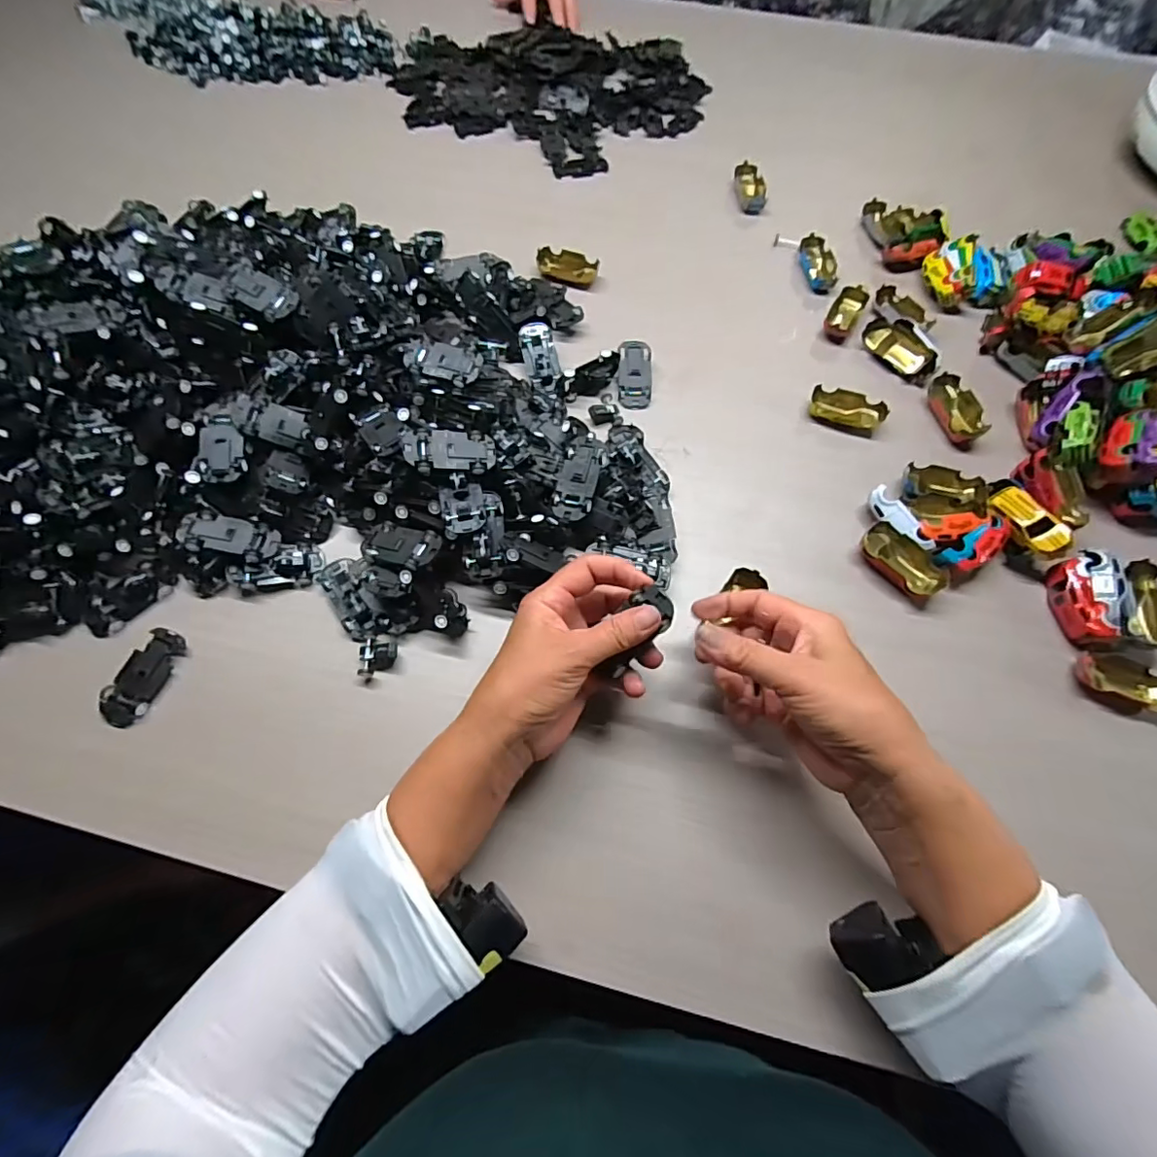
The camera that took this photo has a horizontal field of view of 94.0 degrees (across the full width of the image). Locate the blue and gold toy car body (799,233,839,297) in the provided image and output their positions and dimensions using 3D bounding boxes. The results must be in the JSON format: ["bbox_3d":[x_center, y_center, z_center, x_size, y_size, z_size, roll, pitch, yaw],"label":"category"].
[{"bbox_3d":[0.249,-0.325,0.557,0.030,0.016,0.063,-5,66,-4],"label":"blue and gold toy car body"}]

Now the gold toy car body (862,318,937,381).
[{"bbox_3d":[0.303,-0.217,0.505,0.026,0.023,0.072,-28,69,-13],"label":"gold toy car body"}]

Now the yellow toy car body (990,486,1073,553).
[{"bbox_3d":[0.344,-0.047,0.410,0.023,0.015,0.059,-22,68,-11],"label":"yellow toy car body"}]

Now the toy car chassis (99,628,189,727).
[{"bbox_3d":[-0.304,0.068,0.376,0.031,0.012,0.068,26,68,10],"label":"toy car chassis"}]

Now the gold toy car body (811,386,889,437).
[{"bbox_3d":[0.240,-0.149,0.482,0.063,0.015,0.033,18,67,7],"label":"gold toy car body"}]

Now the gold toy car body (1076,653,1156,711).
[{"bbox_3d":[0.387,0.072,0.381,0.063,0.016,0.030,26,68,10],"label":"gold toy car body"}]

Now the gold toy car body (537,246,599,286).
[{"bbox_3d":[-0.012,-0.318,0.551,0.062,0.015,0.032,14,66,5],"label":"gold toy car body"}]

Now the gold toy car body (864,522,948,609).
[{"bbox_3d":[0.249,-0.012,0.417,0.033,0.020,0.066,-35,71,-16],"label":"gold toy car body"}]

